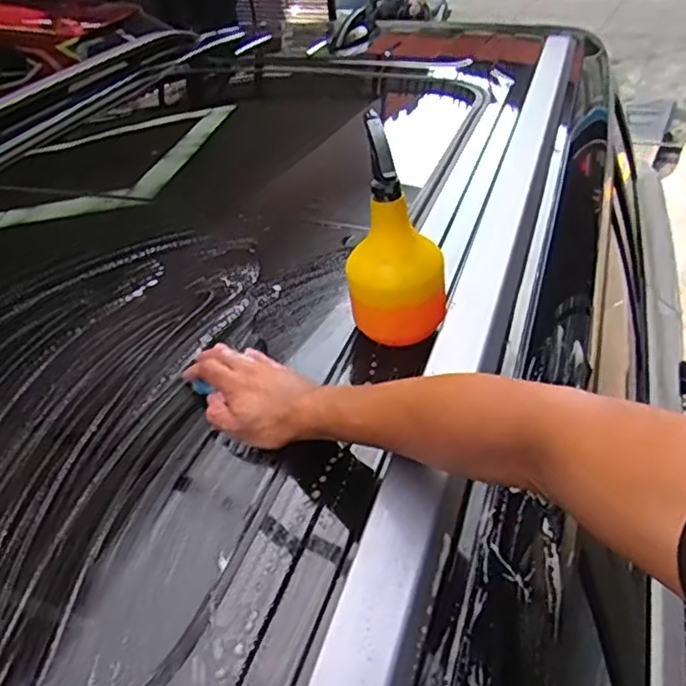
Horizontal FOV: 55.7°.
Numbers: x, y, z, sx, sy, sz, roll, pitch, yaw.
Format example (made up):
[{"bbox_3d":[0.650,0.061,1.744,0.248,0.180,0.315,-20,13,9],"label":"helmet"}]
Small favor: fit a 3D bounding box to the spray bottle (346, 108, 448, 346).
[{"bbox_3d":[0.056,-0.101,0.687,0.104,0.228,0.091,0,40,6],"label":"spray bottle"}]

